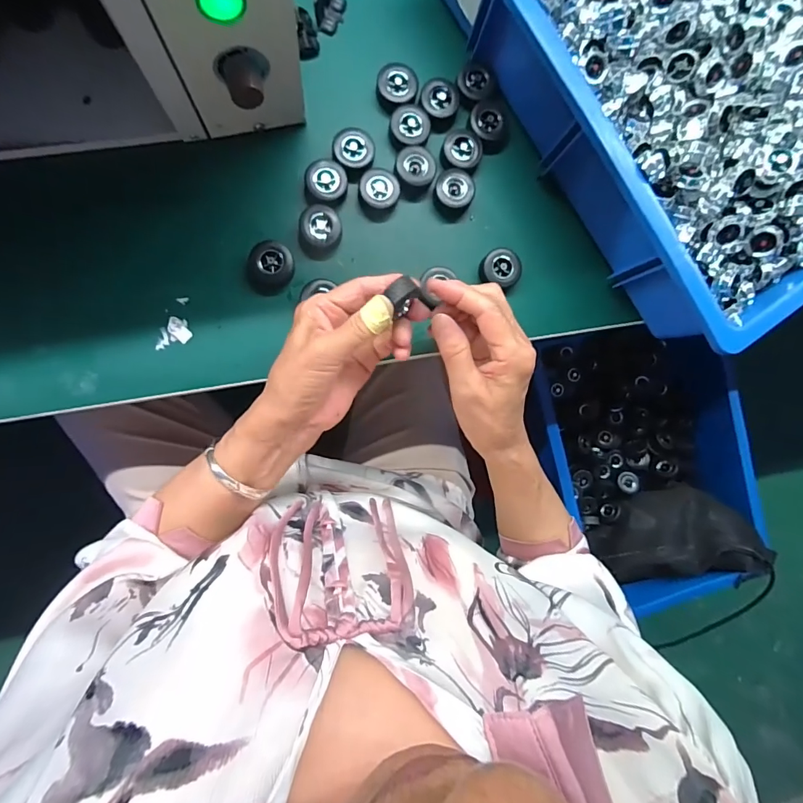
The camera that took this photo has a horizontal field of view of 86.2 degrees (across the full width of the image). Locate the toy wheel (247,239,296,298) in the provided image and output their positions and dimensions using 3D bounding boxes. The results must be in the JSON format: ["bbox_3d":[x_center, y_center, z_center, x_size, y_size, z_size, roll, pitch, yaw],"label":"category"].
[{"bbox_3d":[-0.116,-0.117,0.380,0.037,0.015,0.044,26,89,-5],"label":"toy wheel"}]

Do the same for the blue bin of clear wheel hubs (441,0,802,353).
[{"bbox_3d":[0.265,-0.316,0.376,0.323,0.104,0.459,-35,97,-5],"label":"blue bin of clear wheel hubs"}]

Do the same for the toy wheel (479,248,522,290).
[{"bbox_3d":[0.095,-0.128,0.411,0.039,0.017,0.031,14,90,-5],"label":"toy wheel"}]

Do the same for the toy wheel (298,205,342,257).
[{"bbox_3d":[-0.073,-0.156,0.389,0.036,0.015,0.042,3,91,-5],"label":"toy wheel"}]

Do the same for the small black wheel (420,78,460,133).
[{"bbox_3d":[0.036,-0.279,0.405,0.036,0.019,0.040,4,91,-5],"label":"small black wheel"}]

